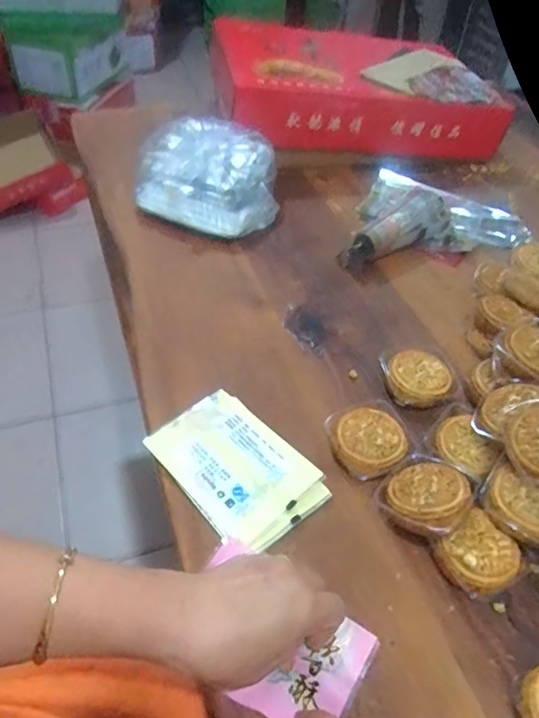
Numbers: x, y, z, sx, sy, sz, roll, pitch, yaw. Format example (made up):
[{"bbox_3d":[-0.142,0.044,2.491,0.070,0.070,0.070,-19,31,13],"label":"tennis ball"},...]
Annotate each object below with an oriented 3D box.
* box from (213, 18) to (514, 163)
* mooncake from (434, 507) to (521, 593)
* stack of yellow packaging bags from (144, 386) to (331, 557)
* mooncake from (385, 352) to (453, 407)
[{"bbox_3d":[0.144,-0.474,0.961,0.461,0.110,0.312,-2,48,-5],"label":"box"},{"bbox_3d":[0.169,0.164,0.451,0.059,0.032,0.054,-28,54,-28],"label":"mooncake"},{"bbox_3d":[-0.030,0.099,0.505,0.100,0.013,0.152,-31,56,-30],"label":"stack of yellow packaging bags"},{"bbox_3d":[0.155,0.024,0.578,0.064,0.027,0.063,3,46,-3],"label":"mooncake"}]

